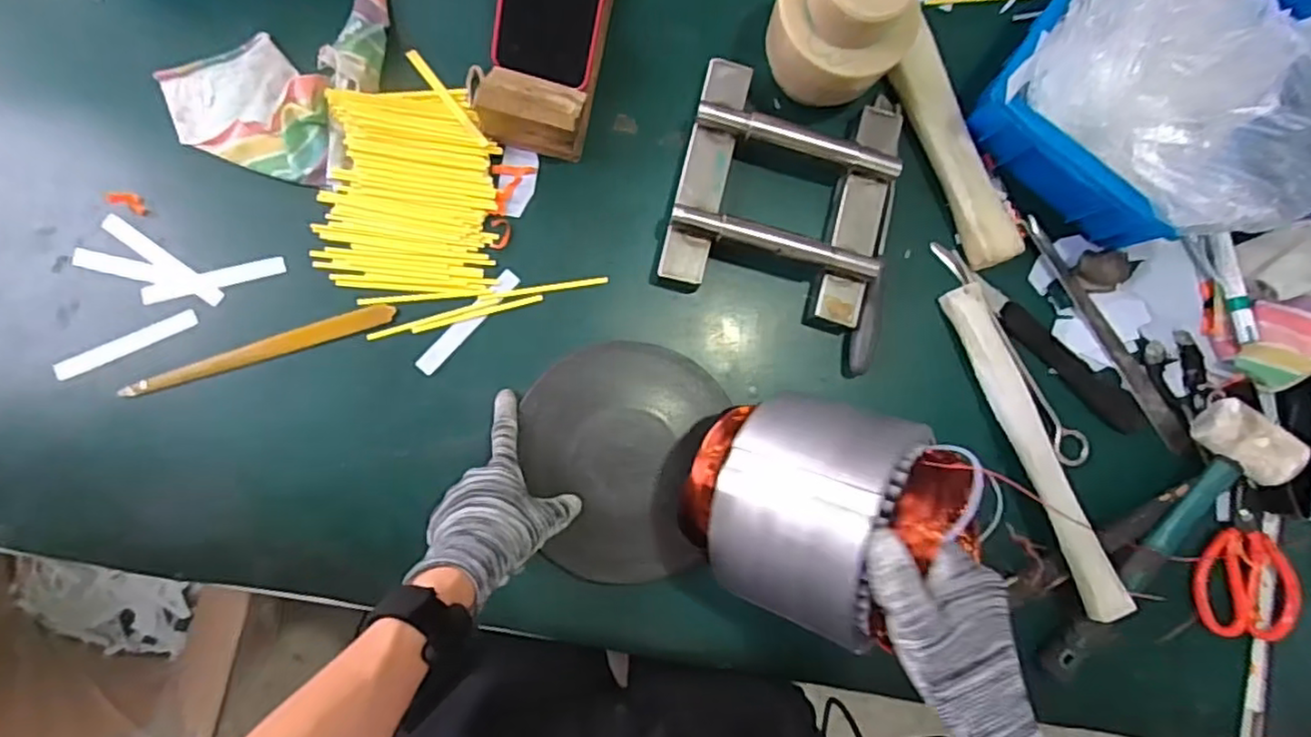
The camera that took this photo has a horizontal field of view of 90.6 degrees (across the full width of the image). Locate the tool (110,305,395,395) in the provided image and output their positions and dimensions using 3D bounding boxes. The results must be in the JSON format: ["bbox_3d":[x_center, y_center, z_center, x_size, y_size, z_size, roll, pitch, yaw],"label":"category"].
[{"bbox_3d":[-0.322,-0.016,0.534,0.210,0.012,0.022,-17,87,-6],"label":"tool"}]

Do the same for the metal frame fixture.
[{"bbox_3d":[0.116,-0.153,0.561,0.188,0.044,0.203,15,85,-3],"label":"metal frame fixture"}]

